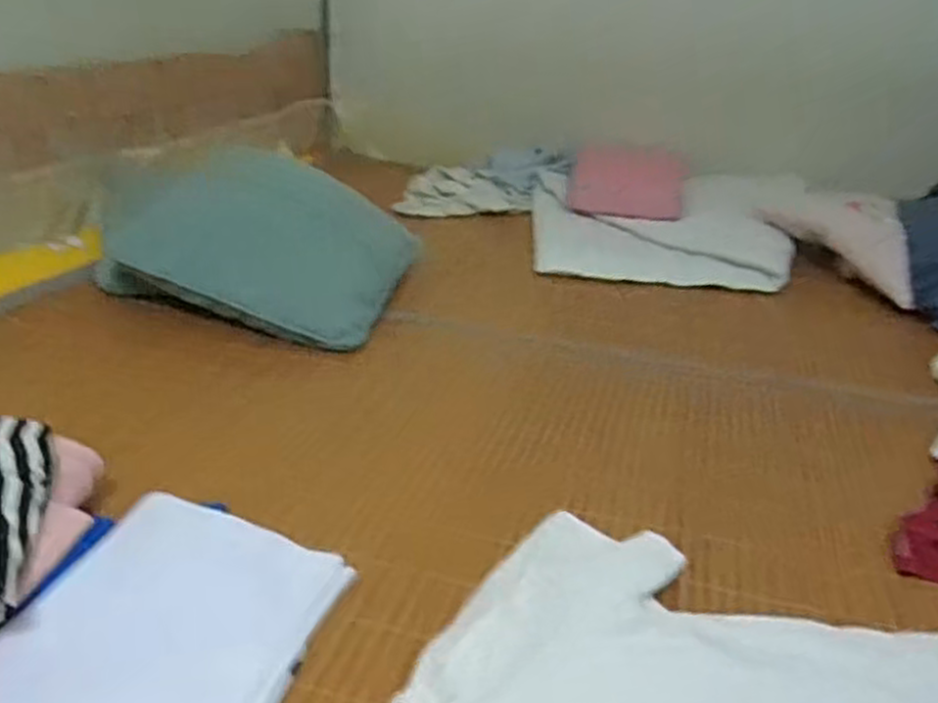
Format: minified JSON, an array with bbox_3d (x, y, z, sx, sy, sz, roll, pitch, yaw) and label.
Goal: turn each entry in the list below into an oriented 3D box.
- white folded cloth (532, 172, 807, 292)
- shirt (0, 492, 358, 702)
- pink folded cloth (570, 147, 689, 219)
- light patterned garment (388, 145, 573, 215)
[{"bbox_3d":[0.429,-0.256,1.609,0.595,0.068,0.470,3,35,8],"label":"white folded cloth"},{"bbox_3d":[-0.229,0.220,0.532,0.218,0.030,0.299,12,27,16],"label":"shirt"},{"bbox_3d":[0.380,-0.417,1.797,0.252,0.031,0.344,7,42,11],"label":"pink folded cloth"},{"bbox_3d":[0.048,-0.403,1.787,0.473,0.093,0.234,-11,30,-28],"label":"light patterned garment"}]

